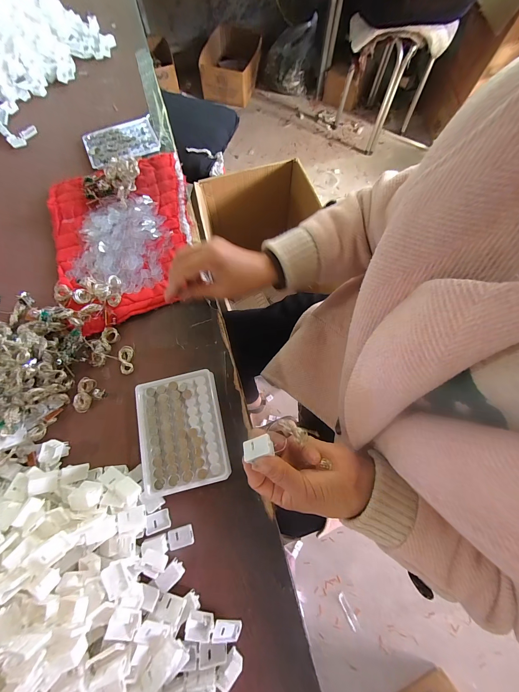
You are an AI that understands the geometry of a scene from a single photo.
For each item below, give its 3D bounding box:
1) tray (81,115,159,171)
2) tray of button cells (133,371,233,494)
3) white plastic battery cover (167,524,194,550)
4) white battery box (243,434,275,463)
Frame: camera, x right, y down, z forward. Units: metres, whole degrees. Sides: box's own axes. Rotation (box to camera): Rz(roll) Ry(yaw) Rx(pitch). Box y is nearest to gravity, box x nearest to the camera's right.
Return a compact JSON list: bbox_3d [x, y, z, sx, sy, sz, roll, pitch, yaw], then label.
[{"bbox_3d":[-0.261,-0.390,0.493,0.135,0.013,0.101,-28,74,-9],"label":"tray"},{"bbox_3d":[-0.095,0.102,0.318,0.096,0.027,0.128,-13,72,-4],"label":"tray of button cells"},{"bbox_3d":[-0.090,0.218,0.295,0.028,0.005,0.019,-11,72,-4],"label":"white plastic battery cover"},{"bbox_3d":[-0.001,0.094,0.239,0.029,0.008,0.018,-24,40,11],"label":"white battery box"}]

